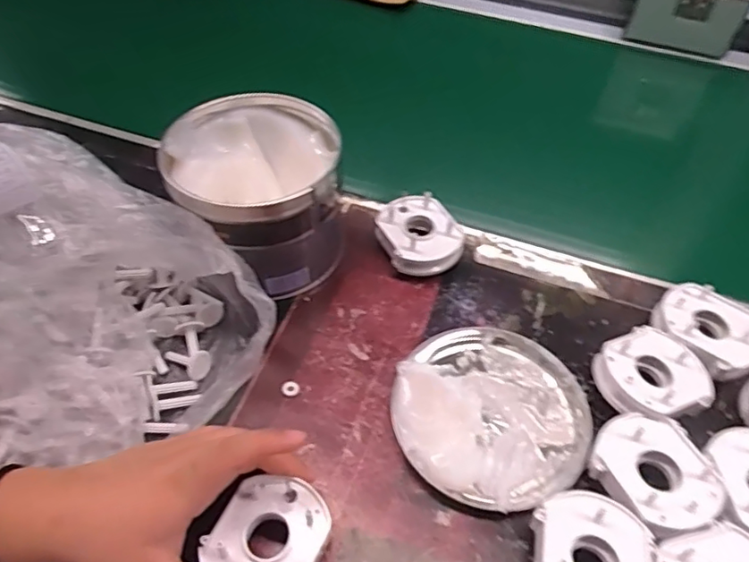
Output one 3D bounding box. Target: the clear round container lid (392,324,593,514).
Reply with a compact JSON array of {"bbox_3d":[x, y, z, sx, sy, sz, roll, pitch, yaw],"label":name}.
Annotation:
[{"bbox_3d":[0.078,0.082,0.389,0.128,0.027,0.126,1,50,-1],"label":"clear round container lid"}]

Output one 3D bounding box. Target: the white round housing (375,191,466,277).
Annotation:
[{"bbox_3d":[0.036,-0.035,0.477,0.059,0.036,0.072,-12,51,-12],"label":"white round housing"}]

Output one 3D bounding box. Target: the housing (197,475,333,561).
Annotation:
[{"bbox_3d":[-0.059,0.143,0.320,0.061,0.011,0.065,1,50,-1],"label":"housing"}]

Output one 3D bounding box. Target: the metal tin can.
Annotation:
[{"bbox_3d":[-0.090,-0.063,0.453,0.116,0.103,0.125,1,50,-1],"label":"metal tin can"}]

